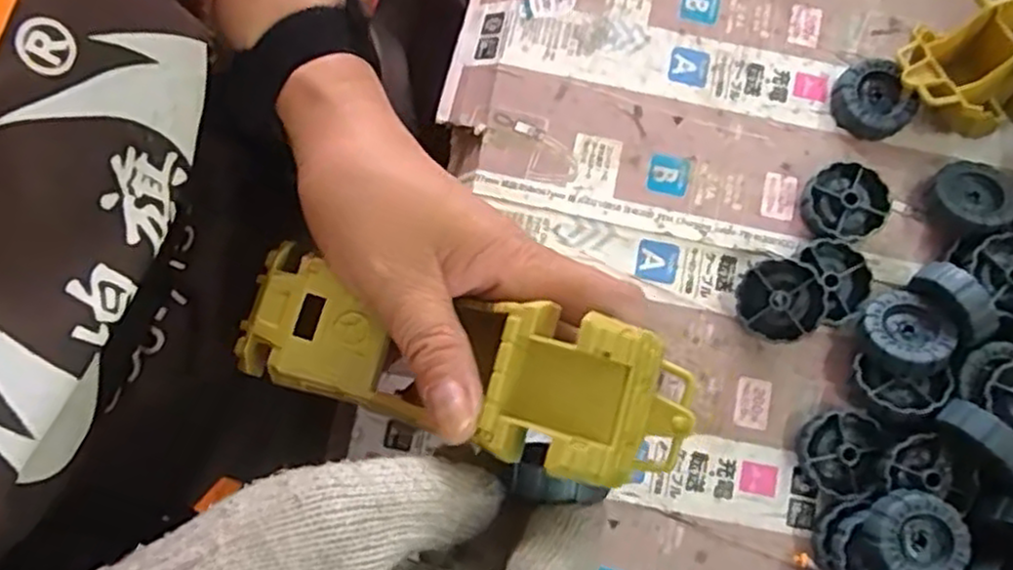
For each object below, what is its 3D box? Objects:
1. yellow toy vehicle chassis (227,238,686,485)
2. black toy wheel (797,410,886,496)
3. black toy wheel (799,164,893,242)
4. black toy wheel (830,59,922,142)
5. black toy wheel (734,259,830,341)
[{"bbox_3d":[-0.021,0.028,0.259,0.165,0.036,0.050,11,79,22],"label":"yellow toy vehicle chassis"},{"bbox_3d":[0.153,0.077,0.333,0.036,0.013,0.037,0,80,0],"label":"black toy wheel"},{"bbox_3d":[0.164,-0.039,0.352,0.039,0.012,0.036,0,80,0],"label":"black toy wheel"},{"bbox_3d":[0.181,-0.091,0.358,0.034,0.017,0.037,0,80,0],"label":"black toy wheel"},{"bbox_3d":[0.128,0.008,0.337,0.037,0.013,0.037,39,106,21],"label":"black toy wheel"}]

